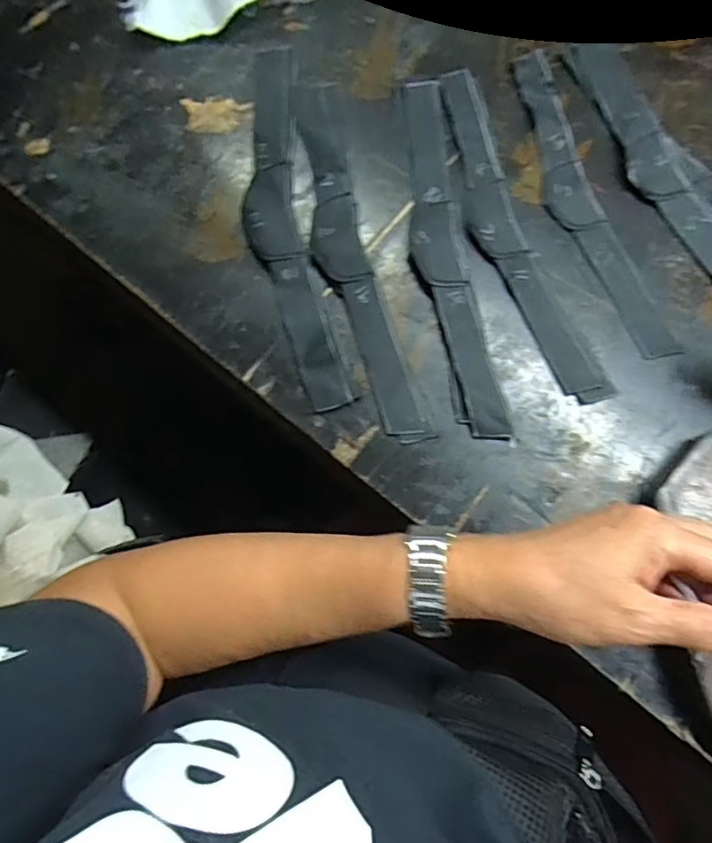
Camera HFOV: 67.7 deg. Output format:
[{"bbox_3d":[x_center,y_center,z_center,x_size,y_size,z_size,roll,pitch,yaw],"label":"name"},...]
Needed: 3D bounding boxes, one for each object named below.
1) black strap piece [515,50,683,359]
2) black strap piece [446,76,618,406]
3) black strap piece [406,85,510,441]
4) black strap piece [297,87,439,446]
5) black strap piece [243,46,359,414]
[{"bbox_3d":[0.170,-0.171,0.407,0.044,0.004,0.269,-16,77,-3],"label":"black strap piece"},{"bbox_3d":[0.112,-0.145,0.395,0.048,0.008,0.281,-17,77,-3],"label":"black strap piece"},{"bbox_3d":[0.064,-0.131,0.396,0.041,0.010,0.296,-8,76,-1],"label":"black strap piece"},{"bbox_3d":[-0.005,-0.128,0.400,0.045,0.004,0.303,-14,77,-2],"label":"black strap piece"},{"bbox_3d":[-0.056,-0.160,0.409,0.054,0.006,0.314,-11,76,-1],"label":"black strap piece"}]

